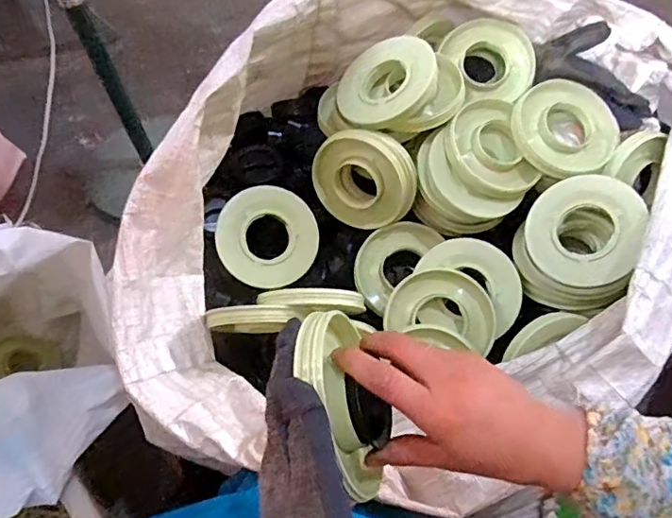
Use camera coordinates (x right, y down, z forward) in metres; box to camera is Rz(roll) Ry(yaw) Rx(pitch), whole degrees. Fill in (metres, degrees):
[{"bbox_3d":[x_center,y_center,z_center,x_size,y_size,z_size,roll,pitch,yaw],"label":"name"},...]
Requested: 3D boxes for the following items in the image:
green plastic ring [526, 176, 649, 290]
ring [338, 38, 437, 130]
[{"bbox_3d":[0.288,-0.034,0.616,0.126,0.020,0.126,-2,86,29],"label":"green plastic ring"},{"bbox_3d":[0.062,-0.220,0.652,0.126,0.015,0.116,-9,69,26],"label":"ring"}]

